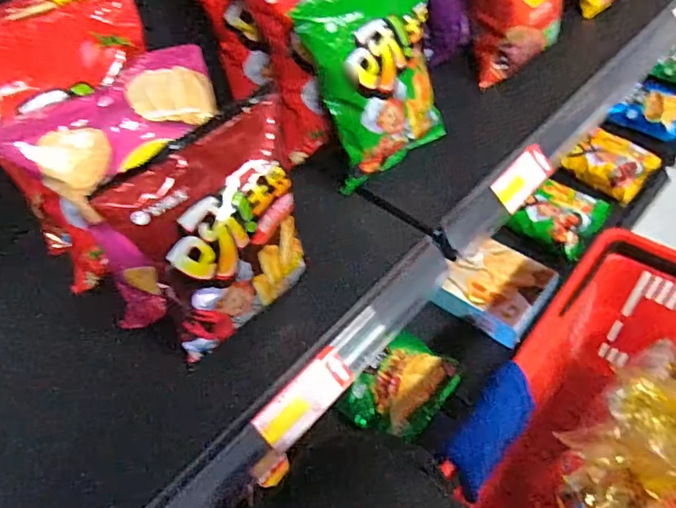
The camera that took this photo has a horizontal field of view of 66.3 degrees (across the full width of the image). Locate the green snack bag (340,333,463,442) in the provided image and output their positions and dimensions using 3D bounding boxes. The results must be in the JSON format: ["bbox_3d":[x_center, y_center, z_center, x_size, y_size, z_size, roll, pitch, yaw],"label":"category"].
[{"bbox_3d":[0.093,0.191,0.747,0.113,0.041,0.161,32,60,29],"label":"green snack bag"}]

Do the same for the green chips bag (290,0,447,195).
[{"bbox_3d":[0.045,-0.175,0.527,0.143,0.197,0.059,-27,36,-12],"label":"green chips bag"}]

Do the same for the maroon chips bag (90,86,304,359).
[{"bbox_3d":[-0.088,-0.019,0.410,0.063,0.163,0.147,34,61,30],"label":"maroon chips bag"}]

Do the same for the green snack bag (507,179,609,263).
[{"bbox_3d":[0.392,-0.074,0.911,0.128,0.052,0.132,32,60,29],"label":"green snack bag"}]

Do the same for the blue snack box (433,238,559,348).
[{"bbox_3d":[0.254,0.056,0.826,0.143,0.059,0.145,33,61,29],"label":"blue snack box"}]

